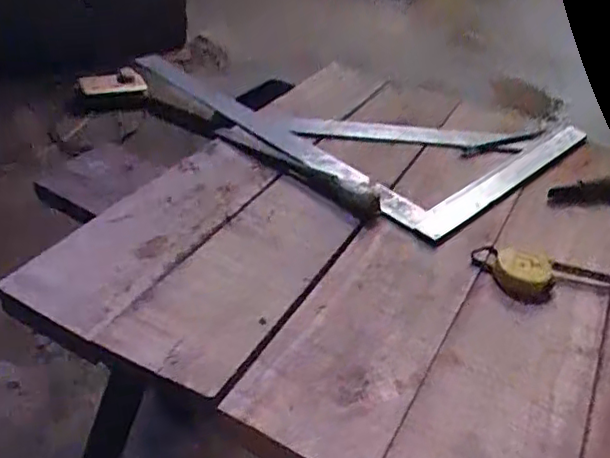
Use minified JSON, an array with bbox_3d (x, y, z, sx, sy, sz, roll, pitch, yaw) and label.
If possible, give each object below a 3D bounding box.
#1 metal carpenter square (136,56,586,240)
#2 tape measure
[{"bbox_3d":[0.054,-0.202,0.921,0.360,0.019,0.595,-28,49,-37],"label":"metal carpenter square"},{"bbox_3d":[0.218,0.042,0.628,0.082,0.027,0.063,20,40,17],"label":"tape measure"}]

